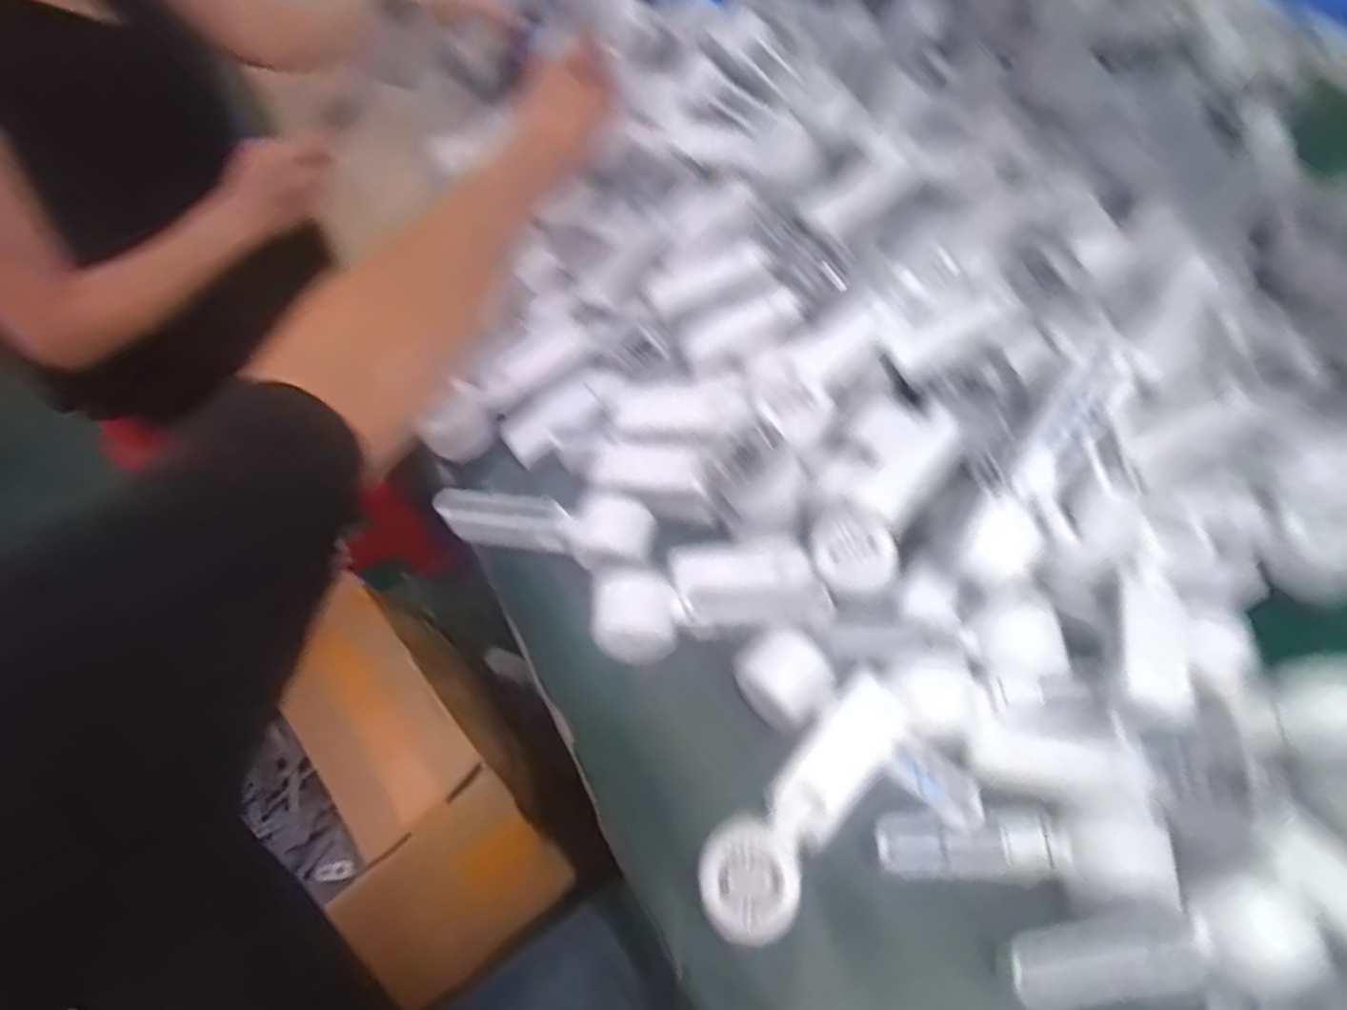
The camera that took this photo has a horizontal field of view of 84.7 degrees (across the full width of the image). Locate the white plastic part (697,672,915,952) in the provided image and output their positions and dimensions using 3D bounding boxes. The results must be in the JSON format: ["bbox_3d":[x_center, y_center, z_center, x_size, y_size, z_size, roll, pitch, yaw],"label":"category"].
[{"bbox_3d":[0.078,0.178,0.439,0.054,0.034,0.162,35,66,23],"label":"white plastic part"}]

